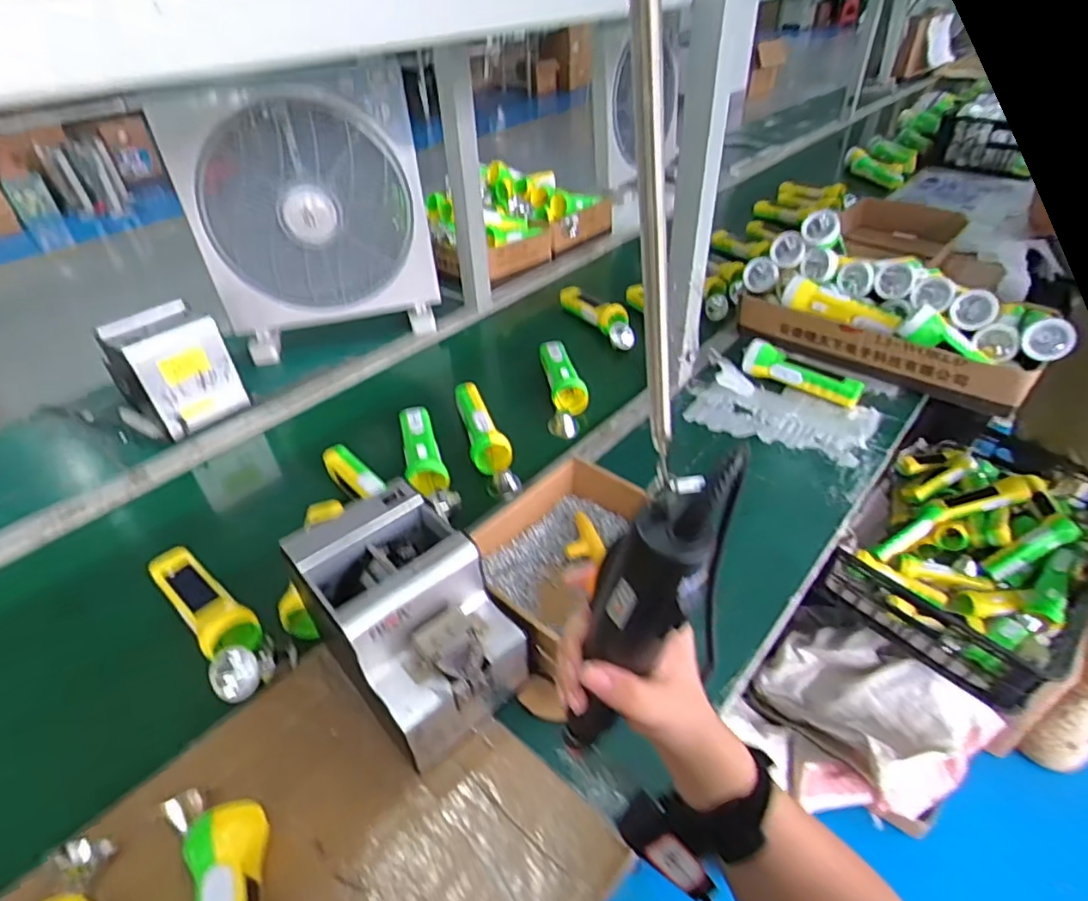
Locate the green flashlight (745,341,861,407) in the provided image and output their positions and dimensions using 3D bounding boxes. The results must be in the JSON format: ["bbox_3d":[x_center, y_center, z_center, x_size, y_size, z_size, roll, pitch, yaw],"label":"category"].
[{"bbox_3d":[0.387,-0.116,0.885,0.175,0.052,0.046,21,46,26],"label":"green flashlight"}]

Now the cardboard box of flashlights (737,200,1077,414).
[{"bbox_3d":[0.549,-0.246,0.908,0.239,0.213,0.426,-34,49,-31],"label":"cardboard box of flashlights"}]

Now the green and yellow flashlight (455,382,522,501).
[{"bbox_3d":[-0.083,-0.026,0.825,0.054,0.053,0.223,-12,41,-10],"label":"green and yellow flashlight"}]

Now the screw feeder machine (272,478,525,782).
[{"bbox_3d":[-0.119,0.149,0.522,0.130,0.143,0.174,-32,48,-30],"label":"screw feeder machine"}]

